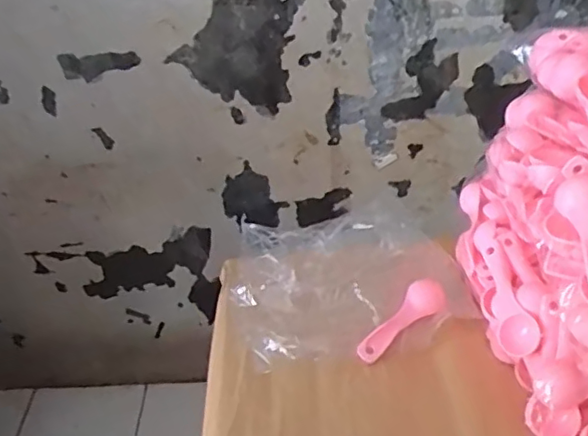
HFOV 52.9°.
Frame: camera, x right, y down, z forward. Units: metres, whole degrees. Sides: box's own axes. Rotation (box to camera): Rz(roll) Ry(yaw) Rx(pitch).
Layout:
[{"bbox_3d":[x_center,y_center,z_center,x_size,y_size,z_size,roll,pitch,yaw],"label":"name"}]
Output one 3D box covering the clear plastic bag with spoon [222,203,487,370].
[{"bbox_3d":[0.047,0.055,0.603,0.223,0.038,0.204,-8,38,-6],"label":"clear plastic bag with spoon"}]

